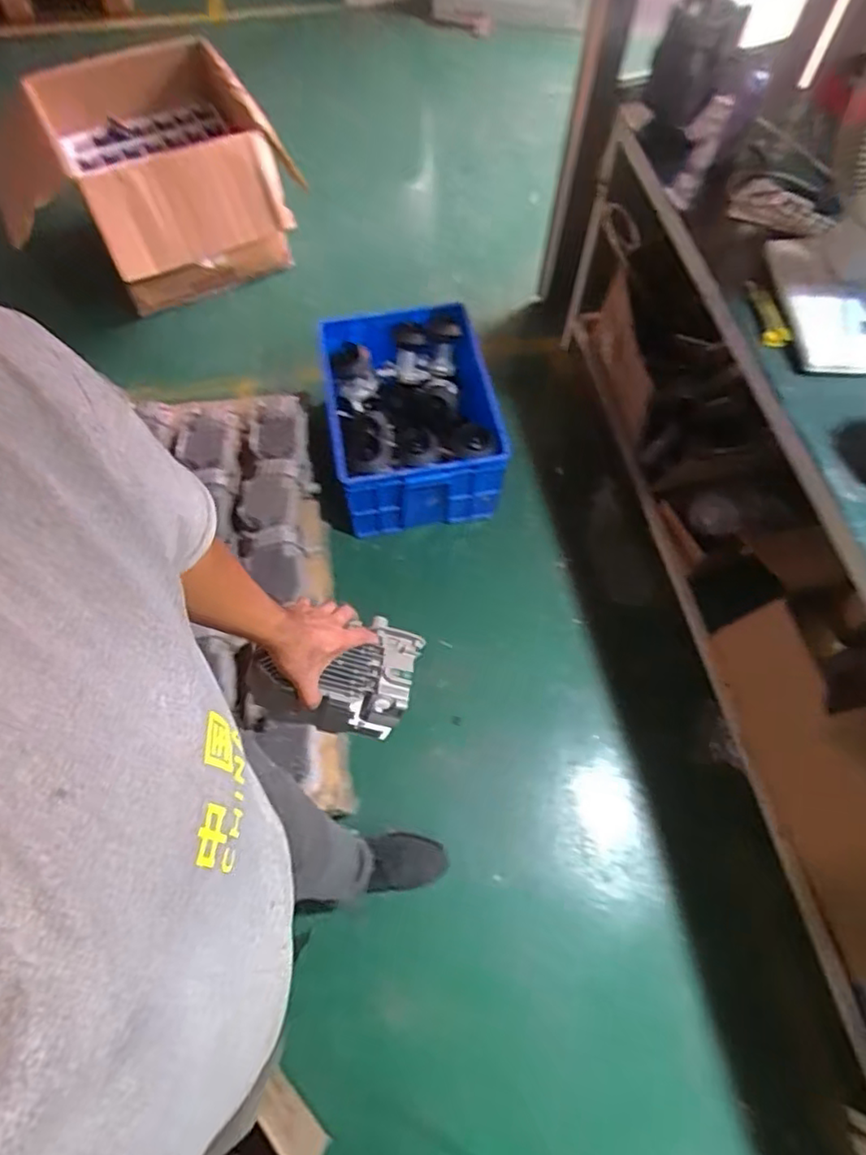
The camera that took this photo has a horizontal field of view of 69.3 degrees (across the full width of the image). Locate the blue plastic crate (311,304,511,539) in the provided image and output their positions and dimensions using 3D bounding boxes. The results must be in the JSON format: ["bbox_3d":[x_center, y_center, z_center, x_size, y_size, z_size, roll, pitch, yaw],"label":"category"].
[{"bbox_3d":[-0.064,-0.427,1.714,0.441,0.289,0.527,-5,64,-4],"label":"blue plastic crate"}]

